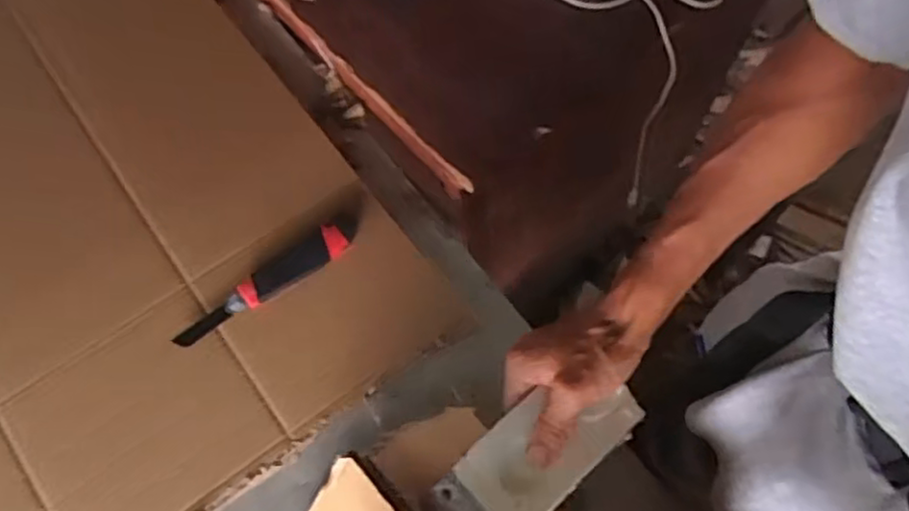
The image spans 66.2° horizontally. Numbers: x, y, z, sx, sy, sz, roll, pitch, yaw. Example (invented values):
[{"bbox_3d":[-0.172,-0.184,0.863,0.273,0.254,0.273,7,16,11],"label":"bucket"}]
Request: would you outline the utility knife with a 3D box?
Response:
[{"bbox_3d":[-0.192,0.027,0.739,0.217,0.023,0.041,-38,73,-14],"label":"utility knife"}]

